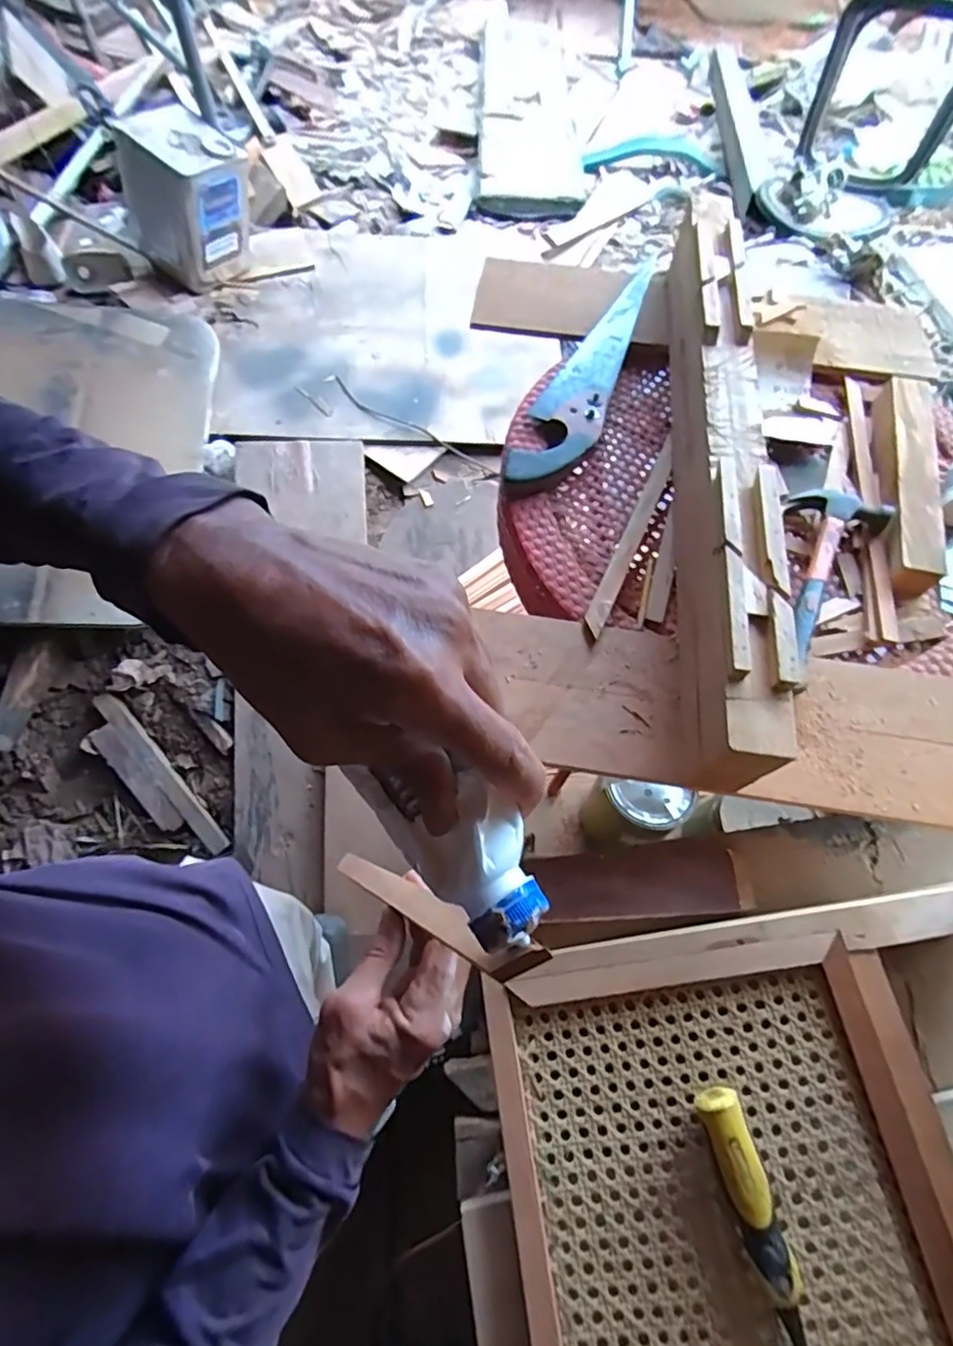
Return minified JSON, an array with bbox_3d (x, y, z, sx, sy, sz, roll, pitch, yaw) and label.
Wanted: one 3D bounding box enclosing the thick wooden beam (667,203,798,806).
[{"bbox_3d":[0.242,-0.238,0.616,0.065,0.129,0.720,5,64,3],"label":"thick wooden beam"}]

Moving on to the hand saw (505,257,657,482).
[{"bbox_3d":[0.141,-0.387,0.732,0.080,0.021,0.435,18,65,9],"label":"hand saw"}]

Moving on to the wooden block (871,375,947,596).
[{"bbox_3d":[0.487,-0.224,0.660,0.057,0.040,0.313,14,64,8],"label":"wooden block"}]

